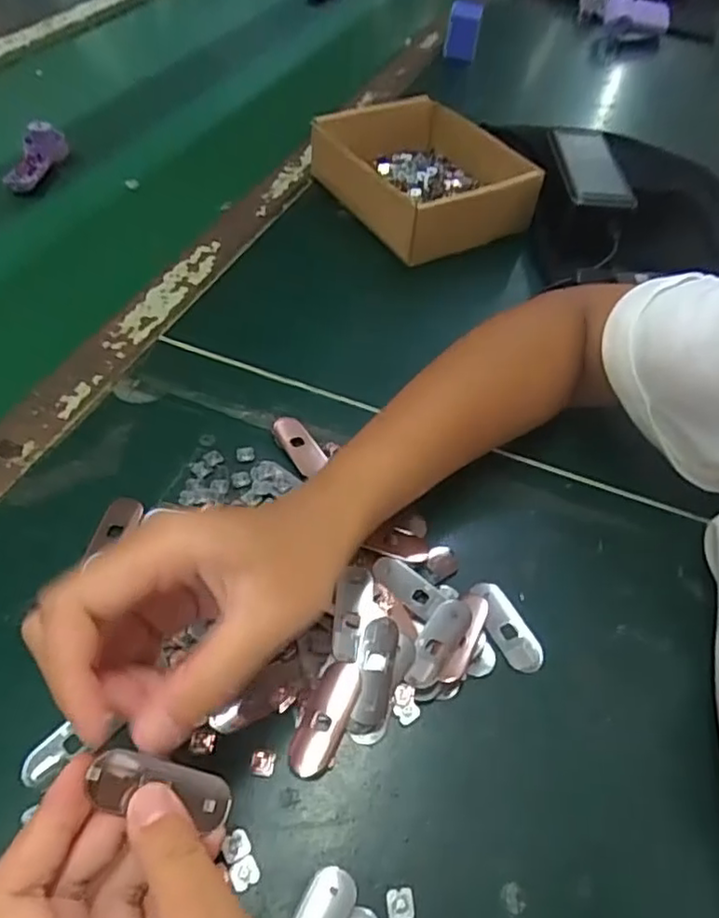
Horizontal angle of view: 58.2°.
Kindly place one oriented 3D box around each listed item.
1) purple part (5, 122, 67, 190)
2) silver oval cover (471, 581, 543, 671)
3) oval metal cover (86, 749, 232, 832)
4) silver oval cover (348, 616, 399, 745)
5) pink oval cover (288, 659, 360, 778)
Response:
[{"bbox_3d":[-0.294,-0.274,0.592,0.037,0.035,0.083,-2,50,-5],"label":"purple part"},{"bbox_3d":[0.073,0.084,0.325,0.017,0.005,0.050,-23,55,-22],"label":"silver oval cover"},{"bbox_3d":[-0.065,0.111,0.217,0.047,0.004,0.017,27,47,-19],"label":"oval metal cover"},{"bbox_3d":[0.007,0.100,0.298,0.017,0.004,0.056,9,50,4],"label":"silver oval cover"},{"bbox_3d":[-0.014,0.115,0.288,0.021,0.005,0.051,20,51,12],"label":"pink oval cover"}]

